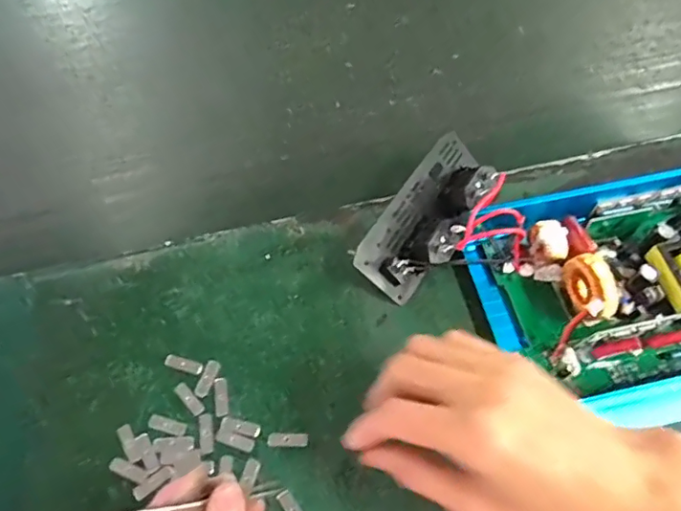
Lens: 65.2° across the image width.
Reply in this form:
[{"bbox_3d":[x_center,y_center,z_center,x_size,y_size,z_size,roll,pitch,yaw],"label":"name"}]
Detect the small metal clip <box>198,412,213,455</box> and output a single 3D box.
[{"bbox_3d":[-0.089,0.117,0.350,0.009,0.004,0.026,-10,59,-4],"label":"small metal clip"}]

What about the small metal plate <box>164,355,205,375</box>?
[{"bbox_3d":[-0.111,0.076,0.373,0.029,0.004,0.009,14,62,11],"label":"small metal plate"}]

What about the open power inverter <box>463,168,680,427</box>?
[{"bbox_3d":[0.245,0.013,0.359,0.281,0.084,0.154,-12,59,-5],"label":"open power inverter"}]

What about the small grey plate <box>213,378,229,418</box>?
[{"bbox_3d":[-0.081,0.096,0.362,0.009,0.004,0.026,-10,59,-4],"label":"small grey plate"}]

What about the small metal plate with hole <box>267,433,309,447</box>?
[{"bbox_3d":[-0.034,0.120,0.346,0.026,0.004,0.008,-1,59,2],"label":"small metal plate with hole"}]

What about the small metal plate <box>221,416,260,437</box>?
[{"bbox_3d":[-0.066,0.113,0.352,0.026,0.004,0.009,13,62,10],"label":"small metal plate"}]

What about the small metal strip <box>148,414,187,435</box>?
[{"bbox_3d":[-0.115,0.112,0.353,0.026,0.004,0.008,11,61,9],"label":"small metal strip"}]

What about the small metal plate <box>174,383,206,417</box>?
[{"bbox_3d":[-0.103,0.097,0.361,0.009,0.004,0.027,-39,65,-19],"label":"small metal plate"}]

